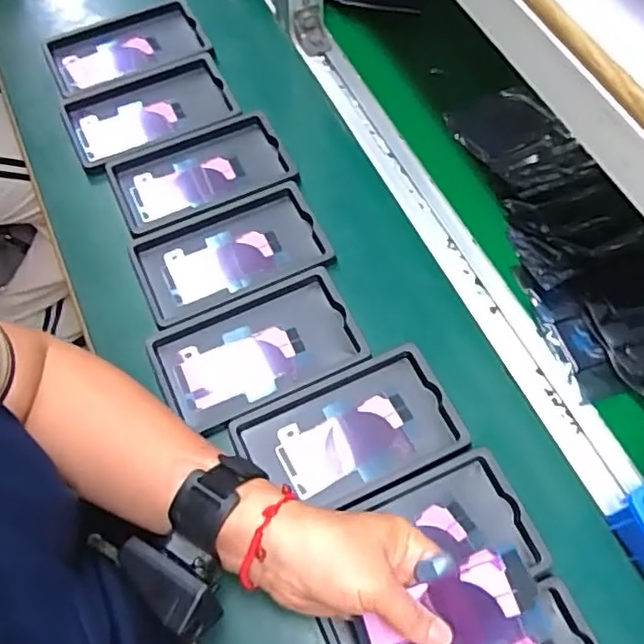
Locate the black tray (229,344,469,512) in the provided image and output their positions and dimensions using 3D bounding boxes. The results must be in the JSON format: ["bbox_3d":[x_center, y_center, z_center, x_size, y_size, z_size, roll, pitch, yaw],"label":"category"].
[{"bbox_3d":[0.021,0.085,0.480,0.154,0.015,0.096,-22,65,-11],"label":"black tray"}]

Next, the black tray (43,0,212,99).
[{"bbox_3d":[-0.206,-0.289,0.676,0.156,0.029,0.096,-22,65,-11],"label":"black tray"}]

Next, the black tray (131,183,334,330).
[{"bbox_3d":[-0.079,-0.058,0.558,0.157,0.019,0.095,-22,64,-11],"label":"black tray"}]

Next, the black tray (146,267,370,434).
[{"bbox_3d":[-0.052,0.022,0.514,0.155,0.015,0.093,-24,65,-12],"label":"black tray"}]

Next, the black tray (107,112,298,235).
[{"bbox_3d":[-0.113,-0.138,0.600,0.157,0.023,0.092,-22,65,-11],"label":"black tray"}]

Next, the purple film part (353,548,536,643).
[{"bbox_3d":[0.074,0.173,0.366,0.104,0.006,0.047,-32,65,7],"label":"purple film part"}]

